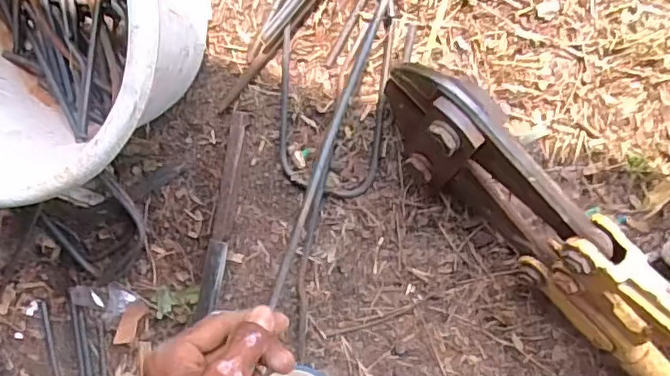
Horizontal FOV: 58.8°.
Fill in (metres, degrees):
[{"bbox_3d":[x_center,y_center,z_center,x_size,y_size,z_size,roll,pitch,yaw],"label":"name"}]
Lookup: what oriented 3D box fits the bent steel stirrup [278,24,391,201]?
[{"bbox_3d":[-0.003,-0.068,0.527,0.093,0.014,0.152,5,103,1],"label":"bent steel stirrup"}]

